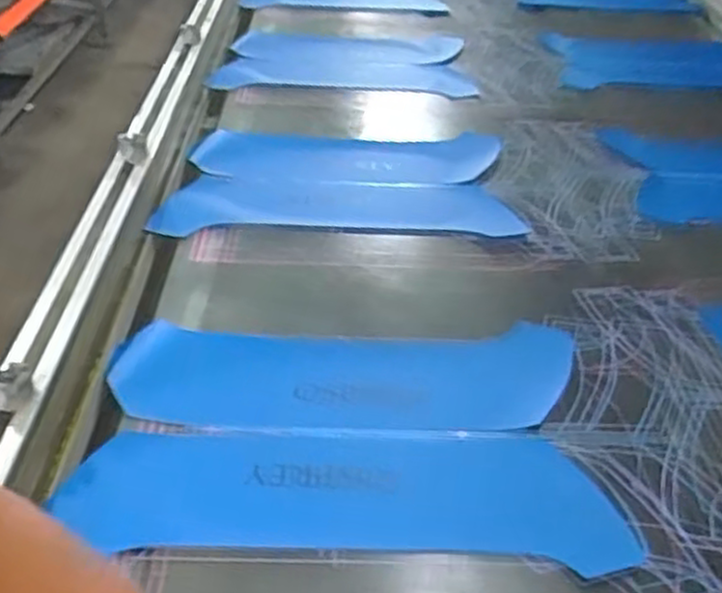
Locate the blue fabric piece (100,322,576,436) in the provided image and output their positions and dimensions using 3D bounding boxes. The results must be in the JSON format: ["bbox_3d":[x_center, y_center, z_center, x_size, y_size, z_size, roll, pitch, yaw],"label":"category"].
[{"bbox_3d":[-0.010,0.083,0.798,0.479,0.010,0.147,0,36,-5],"label":"blue fabric piece"}]

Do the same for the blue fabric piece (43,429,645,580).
[{"bbox_3d":[-0.012,0.175,0.686,0.478,0.011,0.135,3,39,-1],"label":"blue fabric piece"}]

